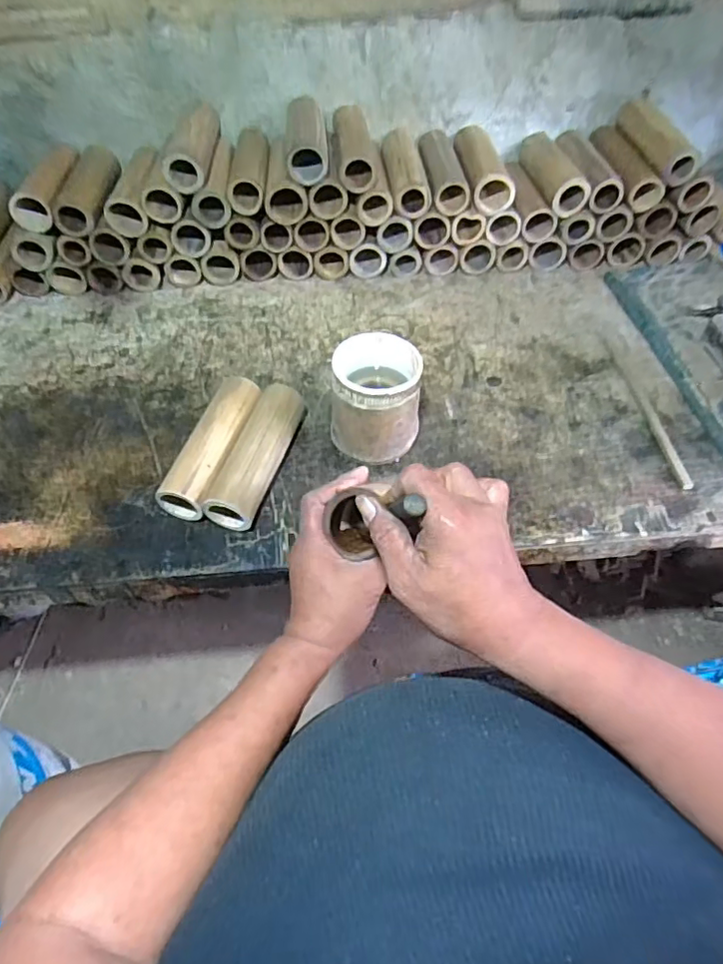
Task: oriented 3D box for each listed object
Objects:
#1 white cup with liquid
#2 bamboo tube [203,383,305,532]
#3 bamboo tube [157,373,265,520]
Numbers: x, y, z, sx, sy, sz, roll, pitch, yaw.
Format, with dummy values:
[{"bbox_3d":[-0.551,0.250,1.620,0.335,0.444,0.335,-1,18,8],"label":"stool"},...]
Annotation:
[{"bbox_3d":[0.018,-0.094,0.665,0.097,0.120,0.096,-1,54,2],"label":"white cup with liquid"},{"bbox_3d":[-0.119,-0.031,0.668,0.052,0.052,0.181,12,55,12],"label":"bamboo tube"},{"bbox_3d":[-0.170,-0.042,0.676,0.055,0.052,0.180,14,55,12],"label":"bamboo tube"}]

